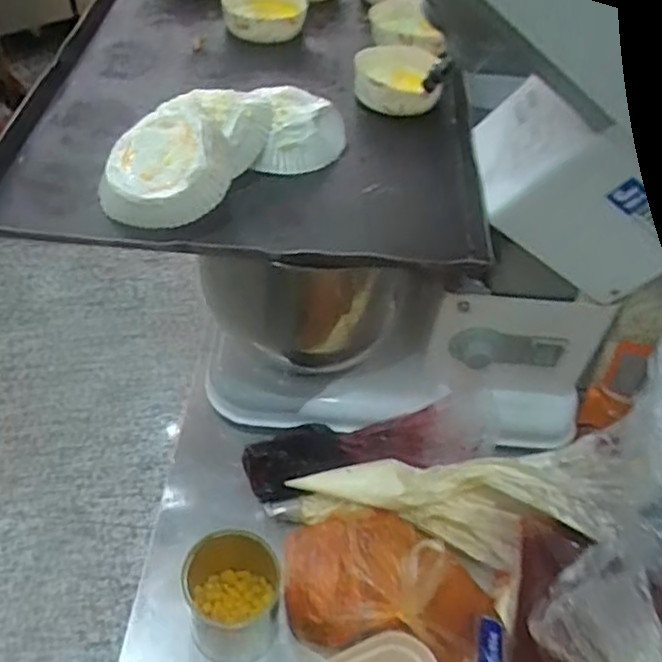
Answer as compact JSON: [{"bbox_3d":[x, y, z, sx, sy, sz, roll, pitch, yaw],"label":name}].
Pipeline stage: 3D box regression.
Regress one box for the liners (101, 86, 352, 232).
[{"bbox_3d":[-0.094,-0.170,0.594,0.236,0.049,0.124,-35,60,-30],"label":"liners"}]

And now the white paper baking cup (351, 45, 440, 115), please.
[{"bbox_3d":[0.067,-0.256,0.700,0.085,0.031,0.082,2,49,-3],"label":"white paper baking cup"}]

